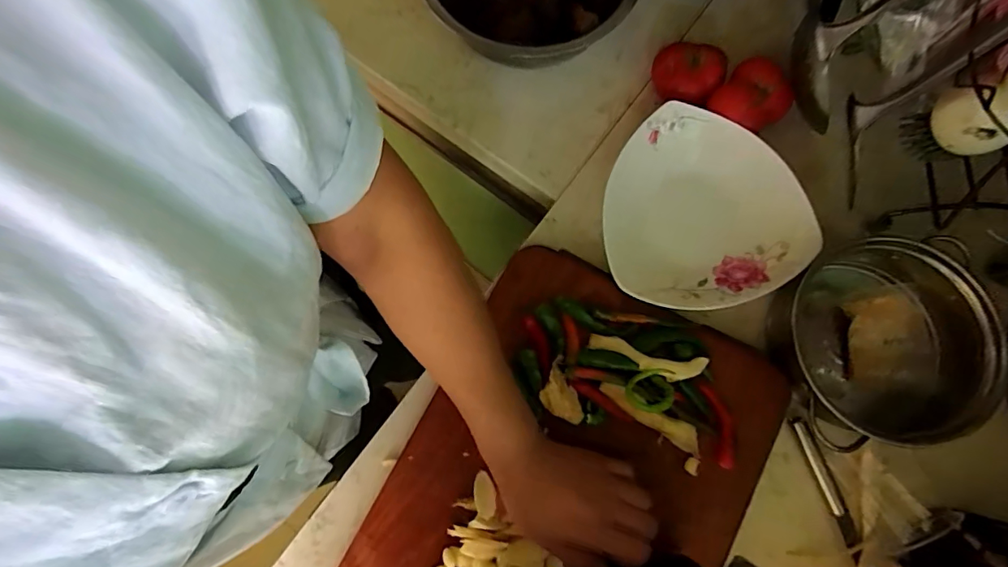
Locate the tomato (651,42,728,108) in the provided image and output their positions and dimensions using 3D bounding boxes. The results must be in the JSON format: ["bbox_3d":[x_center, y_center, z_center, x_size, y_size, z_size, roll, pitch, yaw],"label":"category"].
[{"bbox_3d":[0.185,-0.210,0.497,0.068,0.051,0.063,0,78,0],"label":"tomato"}]

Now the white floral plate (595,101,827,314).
[{"bbox_3d":[0.196,-0.073,0.469,0.187,0.045,0.191,0,78,0],"label":"white floral plate"}]

